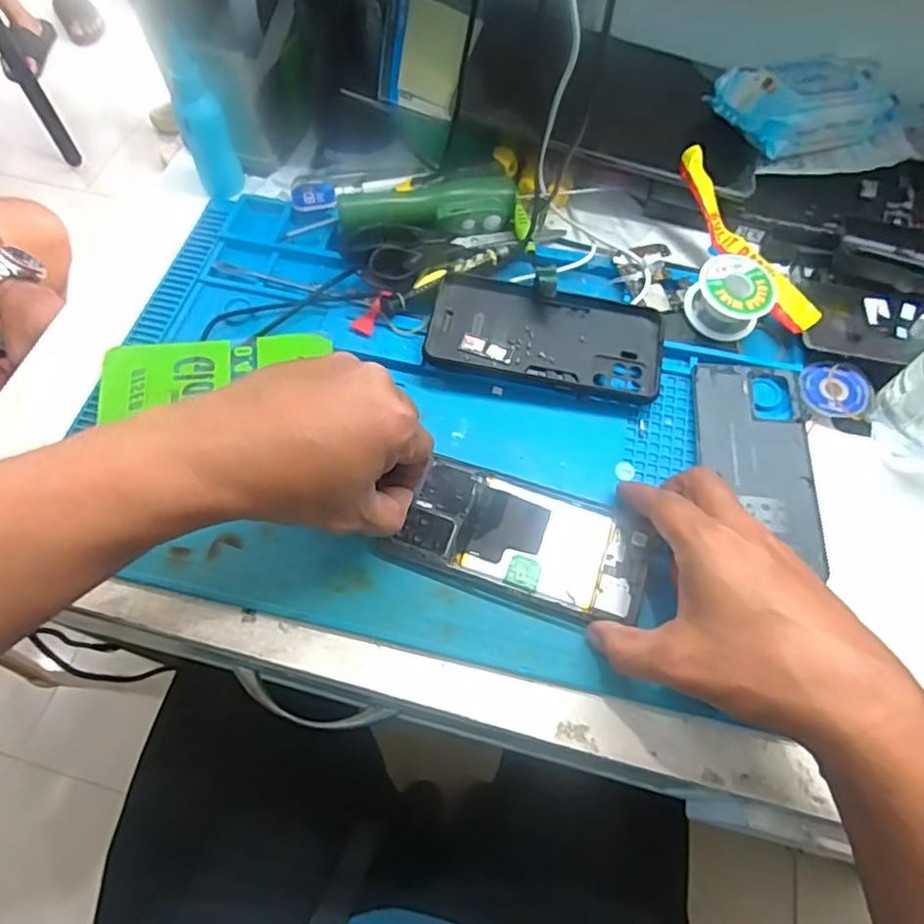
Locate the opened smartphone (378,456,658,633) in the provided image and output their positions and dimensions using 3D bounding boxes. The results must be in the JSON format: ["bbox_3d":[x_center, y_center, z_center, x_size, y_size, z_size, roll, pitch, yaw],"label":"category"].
[{"bbox_3d":[0.038,0.048,0.372,0.146,0.013,0.080,15,67,8],"label":"opened smartphone"}]

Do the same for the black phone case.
[{"bbox_3d":[0.059,-0.091,0.432,0.158,0.012,0.081,12,69,1],"label":"black phone case"}]

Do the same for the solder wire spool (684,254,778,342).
[{"bbox_3d":[0.192,-0.119,0.438,0.053,0.031,0.052,0,63,-1],"label":"solder wire spool"}]

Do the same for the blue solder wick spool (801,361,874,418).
[{"bbox_3d":[0.258,-0.051,0.422,0.044,0.006,0.042,-1,66,1],"label":"blue solder wick spool"}]

